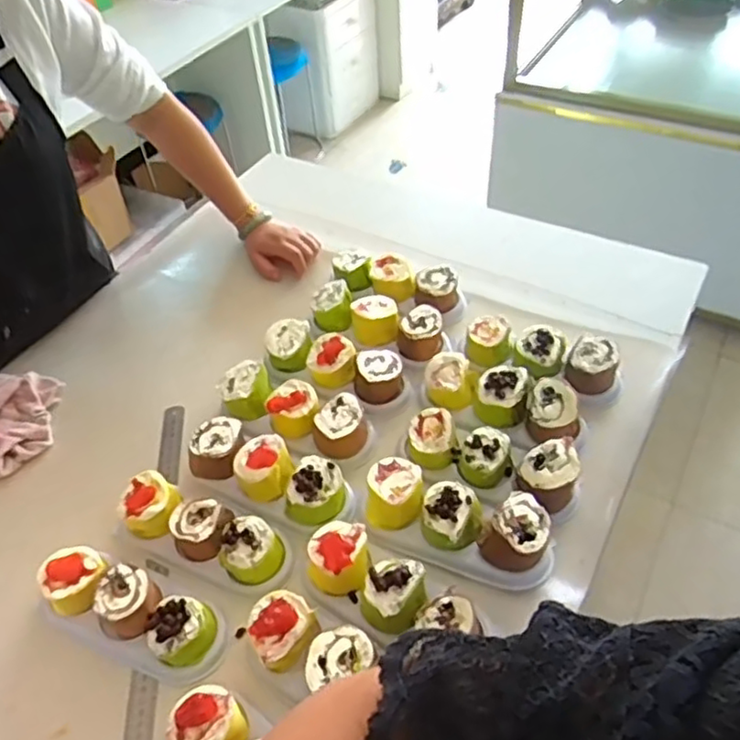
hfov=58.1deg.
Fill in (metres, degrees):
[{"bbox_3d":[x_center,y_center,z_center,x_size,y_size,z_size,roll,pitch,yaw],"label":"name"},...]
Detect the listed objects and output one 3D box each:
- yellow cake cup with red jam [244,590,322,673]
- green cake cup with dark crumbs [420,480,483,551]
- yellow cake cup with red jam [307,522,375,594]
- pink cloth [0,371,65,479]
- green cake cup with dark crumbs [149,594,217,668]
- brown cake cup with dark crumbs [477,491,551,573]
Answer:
[{"bbox_3d":[-0.081,0.241,0.626,0.060,0.061,0.053,-27,51,-19],"label":"yellow cake cup with red jam"},{"bbox_3d":[0.081,0.153,0.693,0.057,0.051,0.061,-2,48,2],"label":"green cake cup with dark crumbs"},{"bbox_3d":[-0.030,0.188,0.669,0.060,0.055,0.060,-2,48,2],"label":"yellow cake cup with red jam"},{"bbox_3d":[-0.458,0.058,0.839,0.131,0.050,0.156,15,50,17],"label":"pink cloth"},{"bbox_3d":[-0.178,0.250,0.632,0.059,0.049,0.054,-2,48,2],"label":"green cake cup with dark crumbs"},{"bbox_3d":[0.146,0.166,0.673,0.065,0.056,0.075,17,51,19],"label":"brown cake cup with dark crumbs"}]

